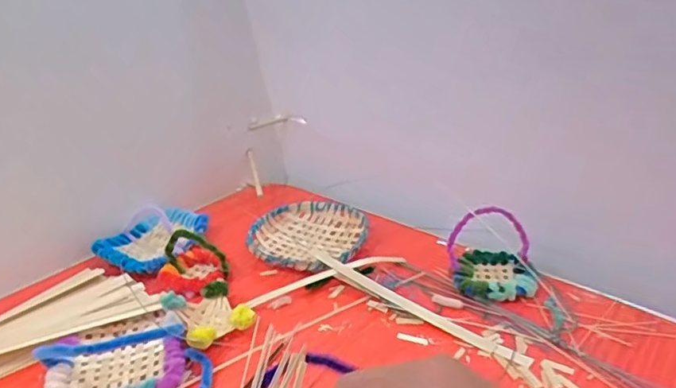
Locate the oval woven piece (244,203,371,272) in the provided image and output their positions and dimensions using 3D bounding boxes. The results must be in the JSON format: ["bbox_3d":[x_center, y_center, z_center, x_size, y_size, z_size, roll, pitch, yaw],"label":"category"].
[{"bbox_3d":[-0.027,0.040,0.538,0.106,0.019,0.101,5,28,18],"label":"oval woven piece"}]

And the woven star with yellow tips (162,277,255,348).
[{"bbox_3d":[-0.097,0.091,0.432,0.051,0.025,0.059,-21,31,-30],"label":"woven star with yellow tips"}]

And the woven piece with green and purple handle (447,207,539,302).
[{"bbox_3d":[0.124,0.046,0.459,0.067,0.057,0.059,-2,27,4],"label":"woven piece with green and purple handle"}]

